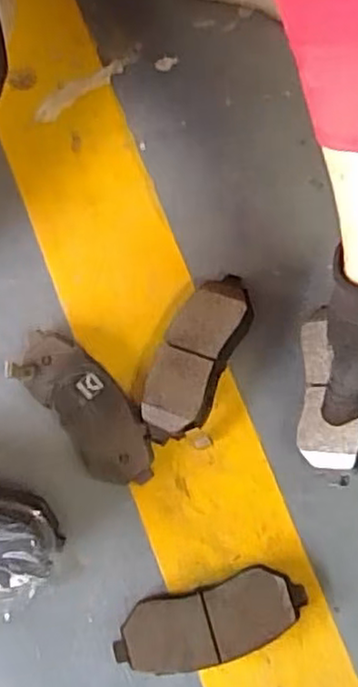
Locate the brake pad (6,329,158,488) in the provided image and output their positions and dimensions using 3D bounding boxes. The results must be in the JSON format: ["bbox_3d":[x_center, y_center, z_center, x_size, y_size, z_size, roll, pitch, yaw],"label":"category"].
[{"bbox_3d":[-0.066,0.046,0.481,0.052,0.015,0.127,-40,82,-8],"label":"brake pad"}]

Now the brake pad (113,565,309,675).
[{"bbox_3d":[0.021,0.190,0.456,0.128,0.014,0.051,-15,80,-3],"label":"brake pad"}]

